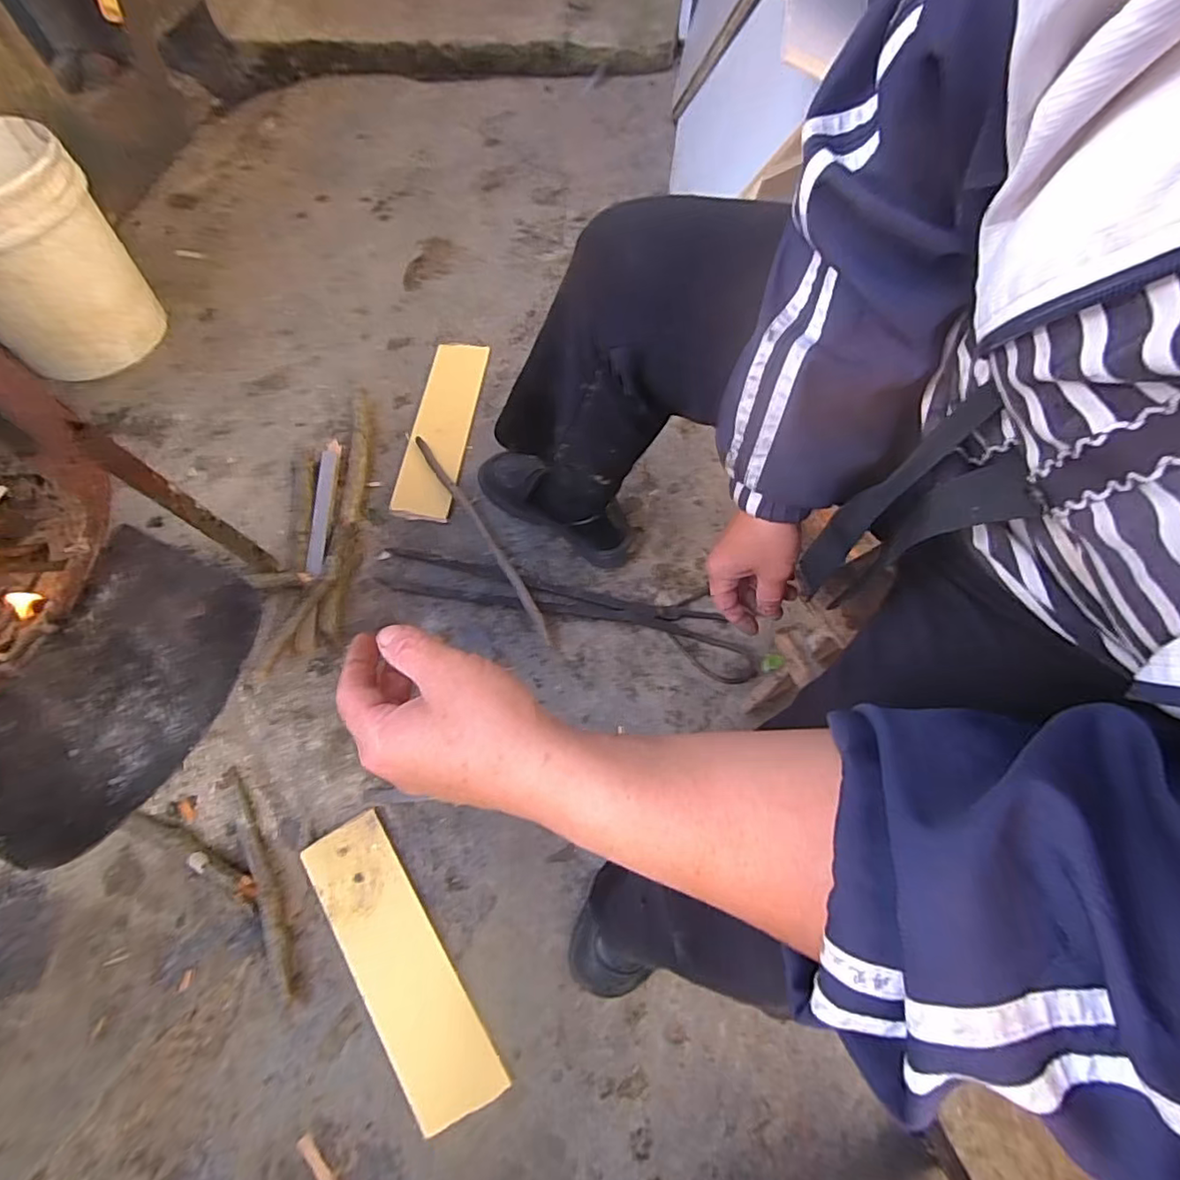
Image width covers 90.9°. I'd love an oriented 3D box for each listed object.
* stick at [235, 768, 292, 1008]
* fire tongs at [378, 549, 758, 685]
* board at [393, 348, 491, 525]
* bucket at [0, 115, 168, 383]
[{"bbox_3d":[-0.344,0.301,0.614,0.019,0.015,0.233,-23,67,-10],"label":"stick"},{"bbox_3d":[-0.031,0.011,0.749,0.489,0.012,0.099,15,66,8],"label":"fire tongs"},{"bbox_3d":[-0.221,-0.251,0.878,0.081,0.020,0.326,6,65,3],"label":"board"},{"bbox_3d":[-0.837,-0.506,0.885,0.230,0.258,0.250,0,65,1],"label":"bucket"}]

